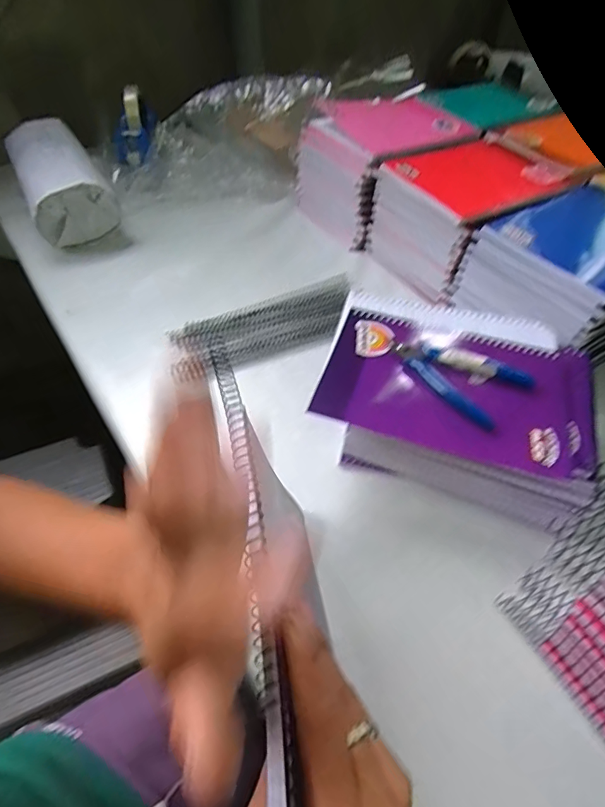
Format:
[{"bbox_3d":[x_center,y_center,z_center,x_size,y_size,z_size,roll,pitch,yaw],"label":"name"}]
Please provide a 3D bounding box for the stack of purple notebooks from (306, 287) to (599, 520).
[{"bbox_3d":[0.130,-0.001,0.419,0.225,0.078,0.196,17,52,16],"label":"stack of purple notebooks"}]

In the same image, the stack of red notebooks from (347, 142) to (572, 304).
[{"bbox_3d":[0.205,-0.244,0.609,0.191,0.117,0.173,-29,55,-21],"label":"stack of red notebooks"}]

